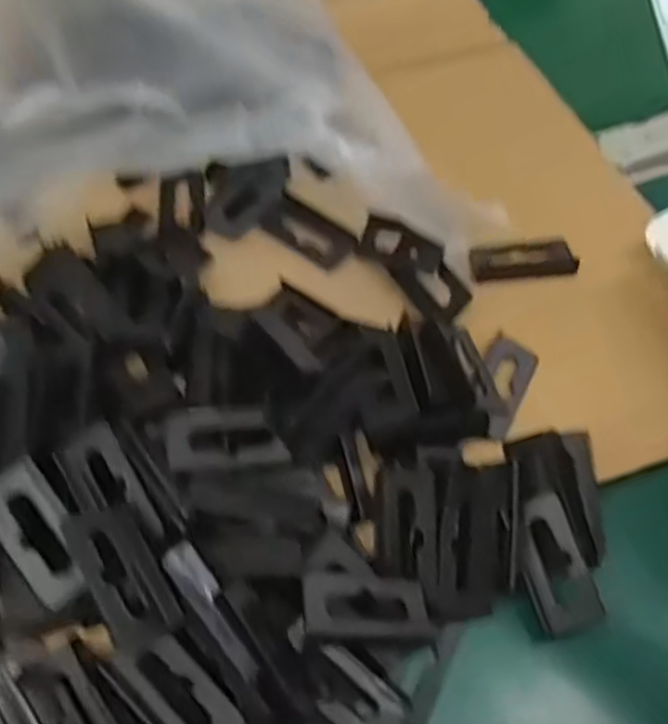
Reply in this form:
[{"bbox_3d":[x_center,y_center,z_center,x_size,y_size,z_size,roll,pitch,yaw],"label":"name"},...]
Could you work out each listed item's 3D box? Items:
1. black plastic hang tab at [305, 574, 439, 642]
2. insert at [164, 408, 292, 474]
[{"bbox_3d":[0.011,0.082,0.249,0.048,0.005,0.020,14,54,-25],"label":"black plastic hang tab"},{"bbox_3d":[-0.039,0.028,0.274,0.044,0.004,0.022,-3,76,-24],"label":"insert"}]

